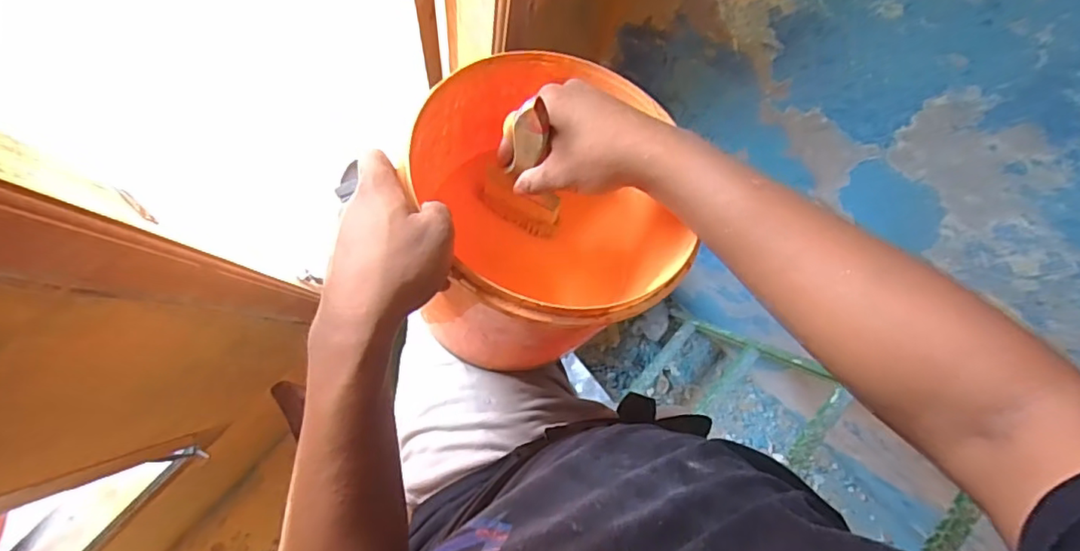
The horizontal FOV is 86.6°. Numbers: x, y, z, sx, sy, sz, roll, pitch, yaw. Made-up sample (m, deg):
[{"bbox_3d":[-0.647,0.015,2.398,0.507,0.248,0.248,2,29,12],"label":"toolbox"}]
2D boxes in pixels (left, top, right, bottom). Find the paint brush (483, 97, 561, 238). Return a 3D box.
[{"bbox_3d":[-0.012,-0.081,0.445,0.072,0.169,0.018,32,72,4],"label":"paint brush"}]

